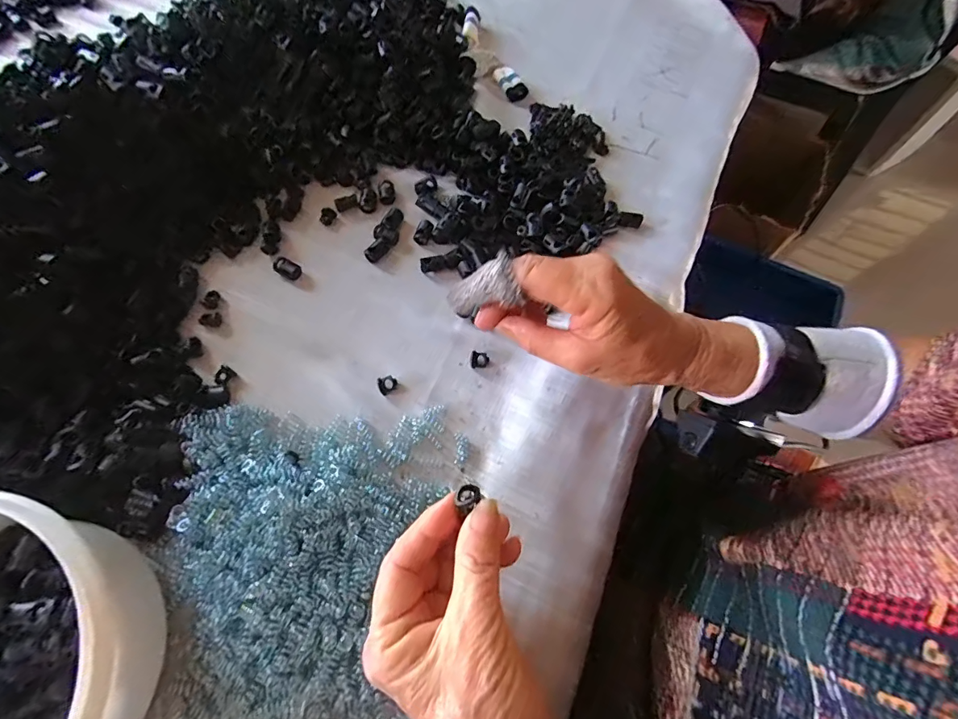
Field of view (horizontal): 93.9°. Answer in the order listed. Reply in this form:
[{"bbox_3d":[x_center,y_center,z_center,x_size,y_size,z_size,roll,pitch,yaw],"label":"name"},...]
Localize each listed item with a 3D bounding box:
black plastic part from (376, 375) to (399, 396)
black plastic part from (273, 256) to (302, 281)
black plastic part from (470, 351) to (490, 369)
[{"bbox_3d":[-0.067,0.017,0.322,0.014,0.006,0.014,-34,72,-15],"label":"black plastic part"},{"bbox_3d":[-0.153,-0.074,0.357,0.021,0.007,0.015,31,69,10],"label":"black plastic part"},{"bbox_3d":[0.001,0.000,0.333,0.014,0.005,0.012,8,67,1],"label":"black plastic part"}]

